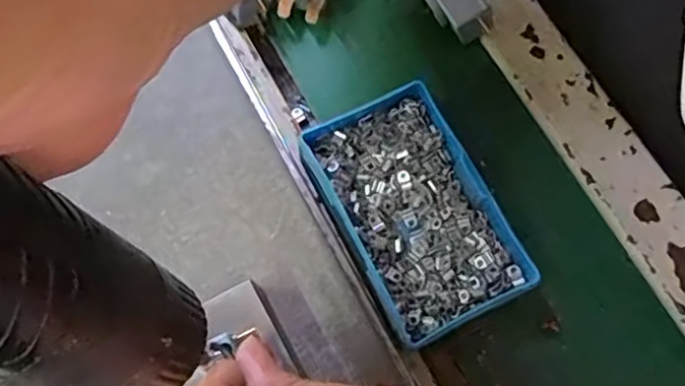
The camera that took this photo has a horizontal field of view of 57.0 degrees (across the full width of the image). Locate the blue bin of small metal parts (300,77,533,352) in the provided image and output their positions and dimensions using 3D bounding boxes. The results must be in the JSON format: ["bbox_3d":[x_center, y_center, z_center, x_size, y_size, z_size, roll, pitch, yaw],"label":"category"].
[{"bbox_3d":[0.034,0.011,0.313,0.069,0.035,0.114,-26,73,-6],"label":"blue bin of small metal parts"}]

